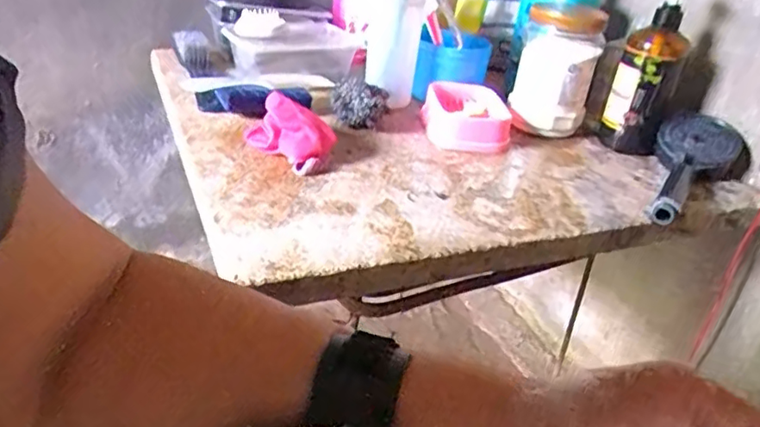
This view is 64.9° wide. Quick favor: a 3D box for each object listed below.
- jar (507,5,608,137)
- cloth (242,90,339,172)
[{"bbox_3d":[0.228,-0.186,0.780,0.098,0.148,0.104,14,30,13],"label":"jar"},{"bbox_3d":[-0.104,-0.090,0.627,0.108,0.048,0.059,21,32,24],"label":"cloth"}]

